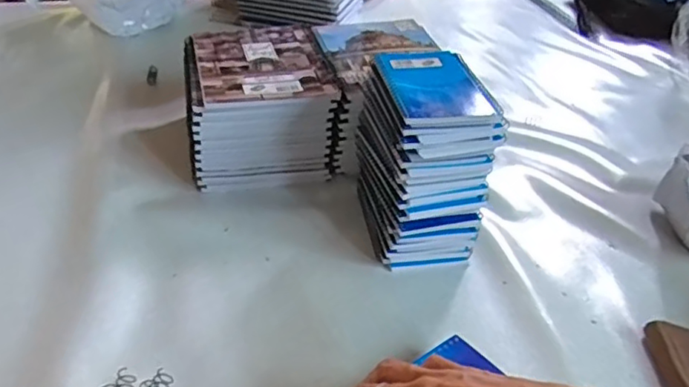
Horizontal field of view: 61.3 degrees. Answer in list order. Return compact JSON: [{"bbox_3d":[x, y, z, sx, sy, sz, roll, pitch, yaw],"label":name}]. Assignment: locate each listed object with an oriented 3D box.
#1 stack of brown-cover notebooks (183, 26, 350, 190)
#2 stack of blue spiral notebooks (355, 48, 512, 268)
[{"bbox_3d":[-0.104,-0.111,0.721,0.169,0.117,0.194,-5,37,-12],"label":"stack of brown-cover notebooks"},{"bbox_3d":[0.079,-0.034,0.584,0.097,0.171,0.131,-5,37,-12],"label":"stack of blue spiral notebooks"}]

